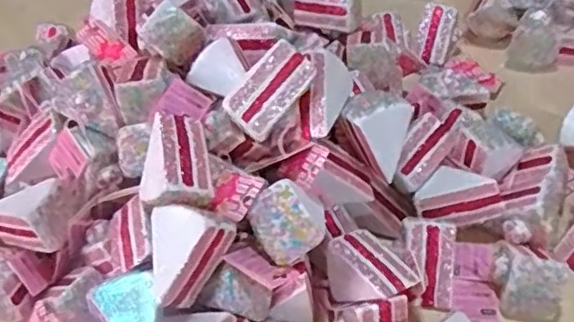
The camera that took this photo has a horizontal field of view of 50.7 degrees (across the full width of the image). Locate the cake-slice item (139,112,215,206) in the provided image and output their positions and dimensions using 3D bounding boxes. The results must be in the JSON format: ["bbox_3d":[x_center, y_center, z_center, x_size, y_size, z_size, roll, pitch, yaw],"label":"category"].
[{"bbox_3d":[-0.106,0.006,0.579,0.058,0.046,0.105,8,51,-26],"label":"cake-slice item"}]

